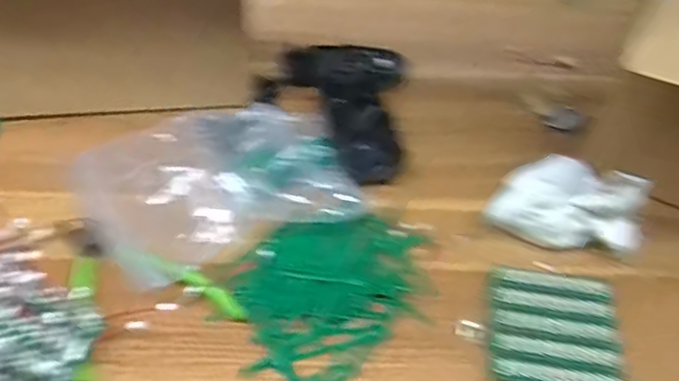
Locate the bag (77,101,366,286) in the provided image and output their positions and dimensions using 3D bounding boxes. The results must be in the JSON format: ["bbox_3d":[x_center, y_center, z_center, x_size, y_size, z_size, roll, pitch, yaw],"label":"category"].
[{"bbox_3d":[-0.090,-0.012,0.482,0.200,0.043,0.157,-14,50,-16],"label":"bag"}]

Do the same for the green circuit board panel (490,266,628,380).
[{"bbox_3d":[0.142,0.090,0.429,0.081,0.005,0.088,7,48,7],"label":"green circuit board panel"}]

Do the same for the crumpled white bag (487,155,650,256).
[{"bbox_3d":[0.172,0.006,0.485,0.102,0.059,0.067,22,50,15],"label":"crumpled white bag"}]

